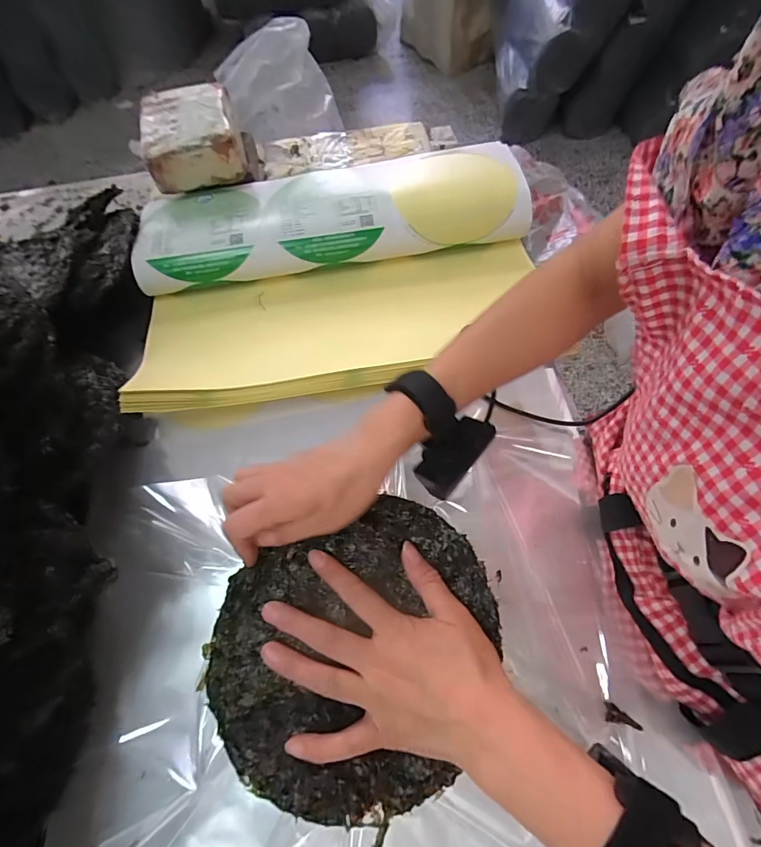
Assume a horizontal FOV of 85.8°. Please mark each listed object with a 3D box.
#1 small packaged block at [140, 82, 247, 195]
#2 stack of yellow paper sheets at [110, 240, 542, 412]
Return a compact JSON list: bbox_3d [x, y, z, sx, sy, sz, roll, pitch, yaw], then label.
[{"bbox_3d":[-0.244,-0.370,0.537,0.114,0.069,0.124,-14,65,-4],"label":"small packaged block"},{"bbox_3d":[-0.046,-0.123,0.484,0.468,0.047,0.188,-10,65,-2],"label":"stack of yellow paper sheets"}]

